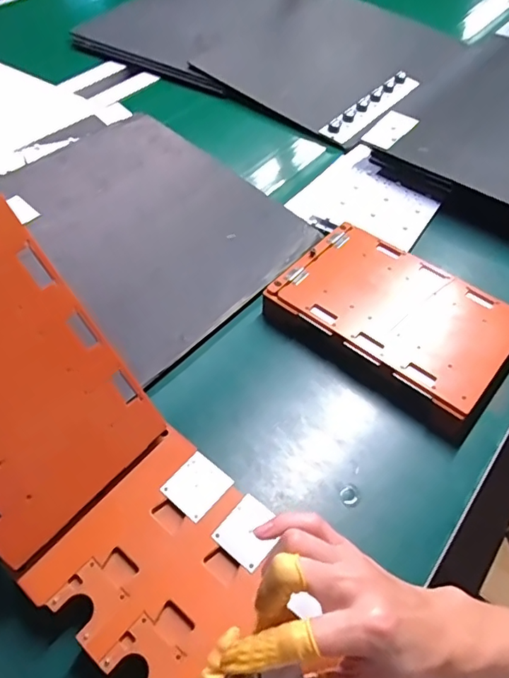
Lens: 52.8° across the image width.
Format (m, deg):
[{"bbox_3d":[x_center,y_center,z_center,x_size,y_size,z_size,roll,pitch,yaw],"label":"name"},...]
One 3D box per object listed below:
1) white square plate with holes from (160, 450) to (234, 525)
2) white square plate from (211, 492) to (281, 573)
[{"bbox_3d":[-0.050,0.128,0.451,0.045,0.004,0.049,35,59,22],"label":"white square plate with holes"},{"bbox_3d":[-0.004,0.161,0.428,0.047,0.004,0.048,31,60,30],"label":"white square plate"}]

